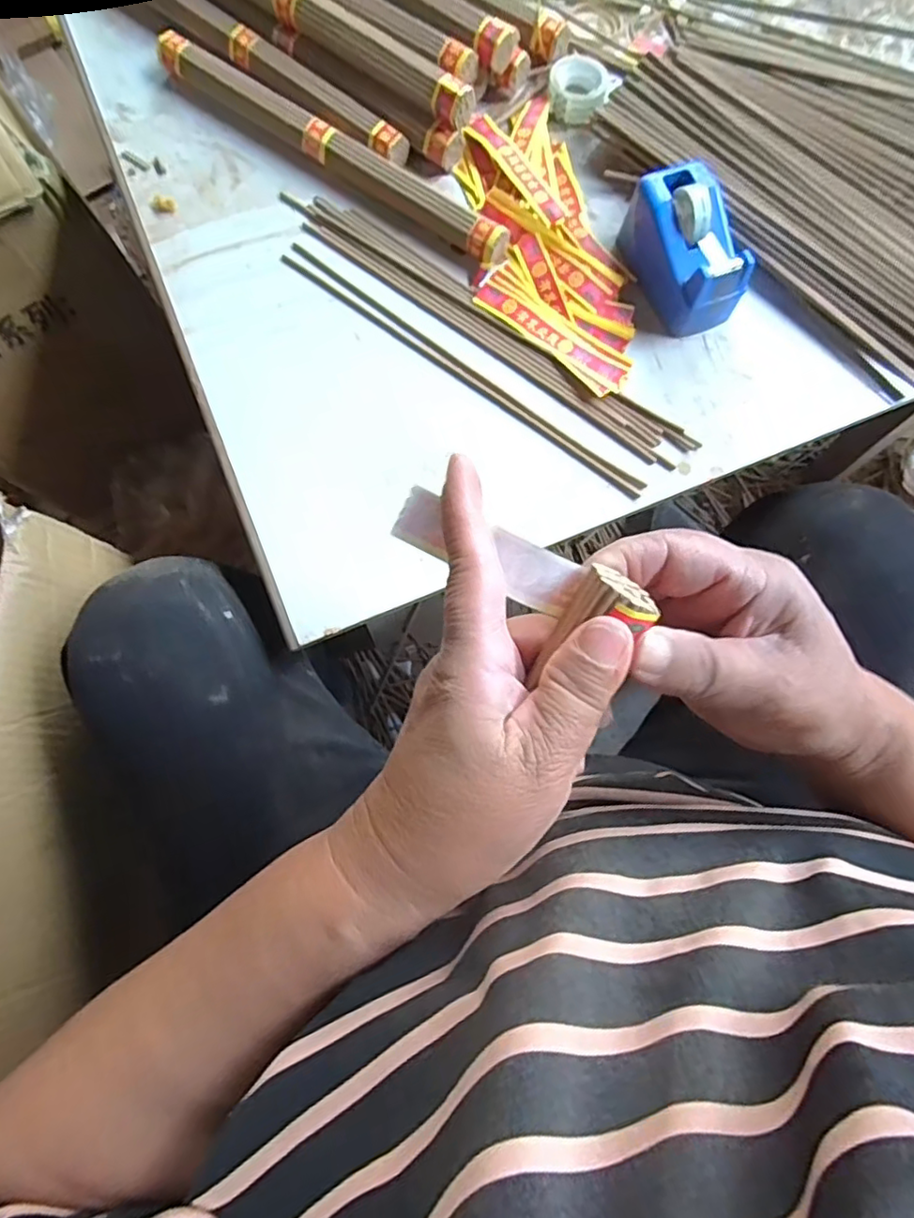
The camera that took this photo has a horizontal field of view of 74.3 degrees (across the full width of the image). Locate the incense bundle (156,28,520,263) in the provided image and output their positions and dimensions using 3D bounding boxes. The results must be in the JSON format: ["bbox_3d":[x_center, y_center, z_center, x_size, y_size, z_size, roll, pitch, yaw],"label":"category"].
[{"bbox_3d":[-0.097,-0.353,0.461,0.321,0.023,0.026,35,79,7],"label":"incense bundle"}]

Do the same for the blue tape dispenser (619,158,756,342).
[{"bbox_3d":[0.164,-0.257,0.426,0.053,0.053,0.104,-20,78,-5],"label":"blue tape dispenser"}]

